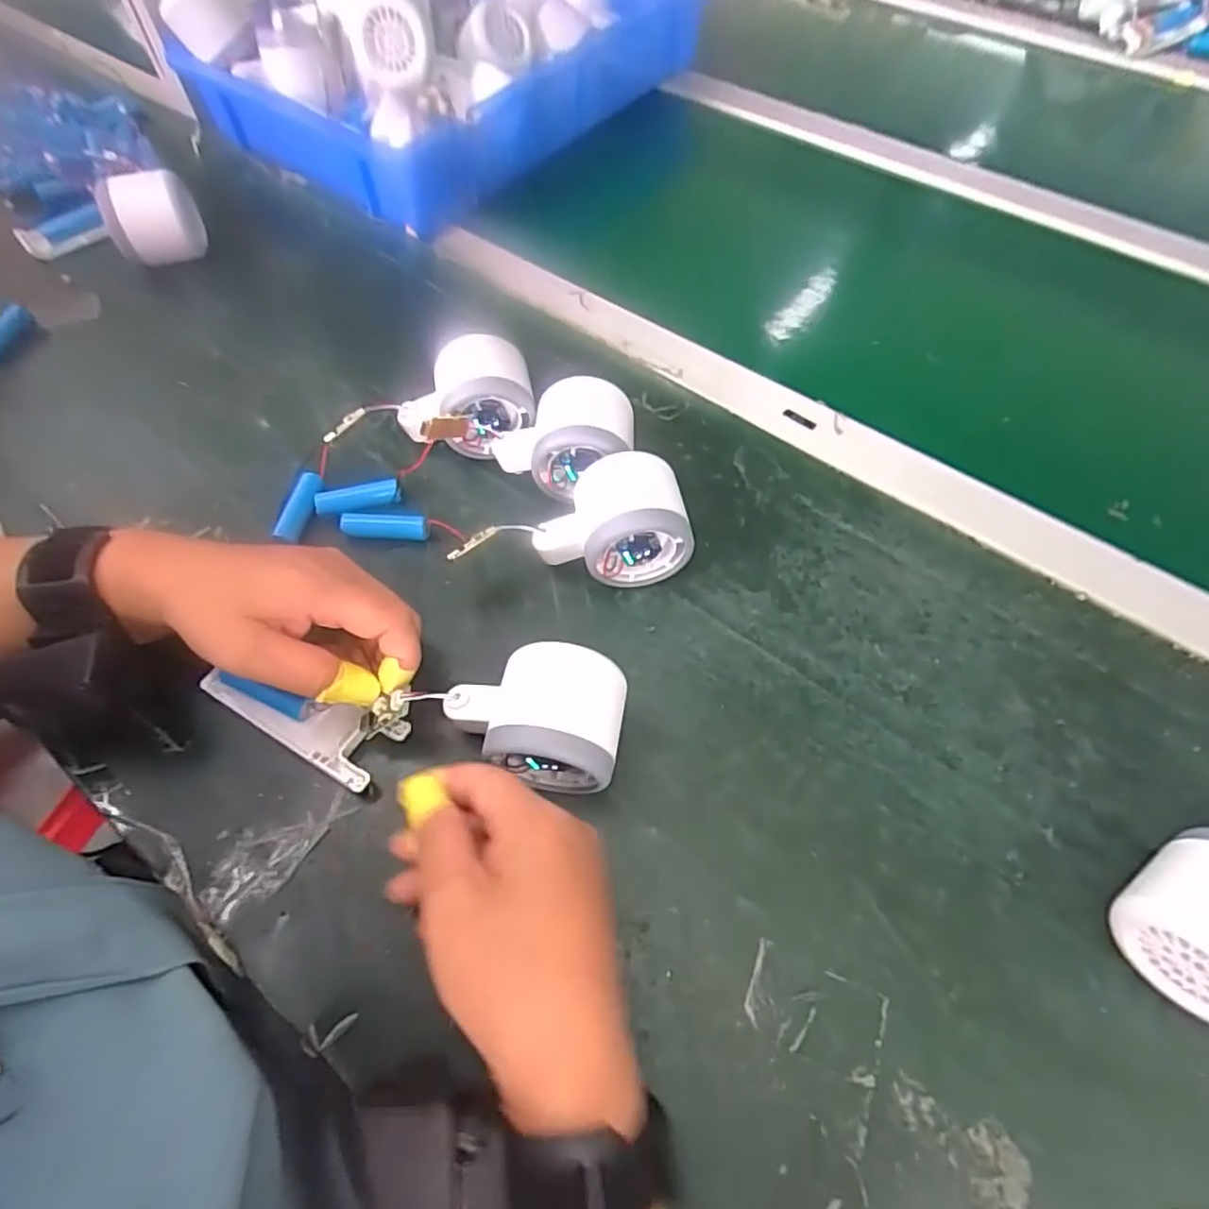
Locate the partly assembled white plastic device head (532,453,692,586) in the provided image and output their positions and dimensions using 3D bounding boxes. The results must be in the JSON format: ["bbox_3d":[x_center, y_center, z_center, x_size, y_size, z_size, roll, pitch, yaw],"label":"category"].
[{"bbox_3d":[0.004,-0.045,0.365,0.081,0.059,0.051,-3,60,-1],"label":"partly assembled white plastic device head"}]

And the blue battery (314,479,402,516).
[{"bbox_3d":[-0.149,-0.064,0.398,0.050,0.010,0.013,-11,60,-6],"label":"blue battery"}]

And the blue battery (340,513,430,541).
[{"bbox_3d":[-0.130,-0.048,0.392,0.051,0.010,0.014,3,60,2],"label":"blue battery"}]

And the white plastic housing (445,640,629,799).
[{"bbox_3d":[-0.033,0.053,0.310,0.080,0.057,0.056,8,60,5],"label":"white plastic housing"}]

